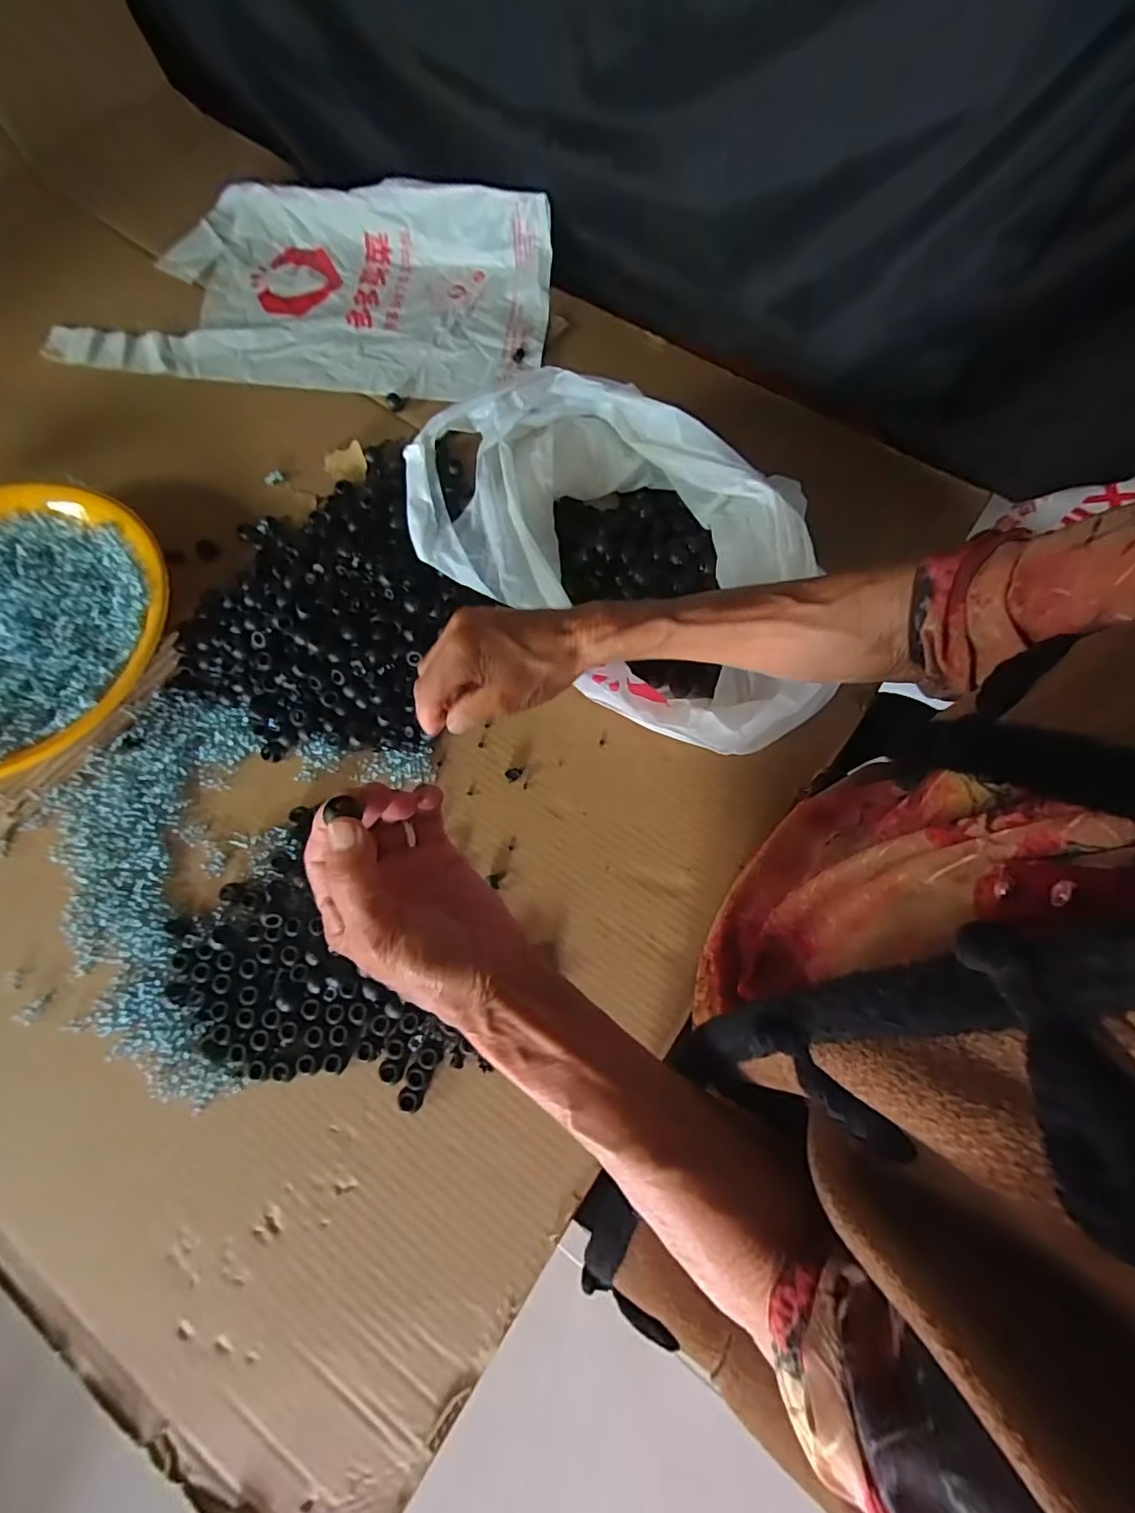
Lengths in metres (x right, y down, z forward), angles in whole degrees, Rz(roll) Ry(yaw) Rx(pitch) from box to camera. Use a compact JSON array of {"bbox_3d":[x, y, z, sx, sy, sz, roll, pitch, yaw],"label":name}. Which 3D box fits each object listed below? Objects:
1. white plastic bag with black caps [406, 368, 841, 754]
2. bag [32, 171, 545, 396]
[{"bbox_3d":[0.044,-0.148,0.429,0.333,0.093,0.185,39,76,11],"label":"white plastic bag with black caps"},{"bbox_3d":[-0.251,-0.467,0.551,0.464,0.046,0.236,9,72,2],"label":"bag"}]

